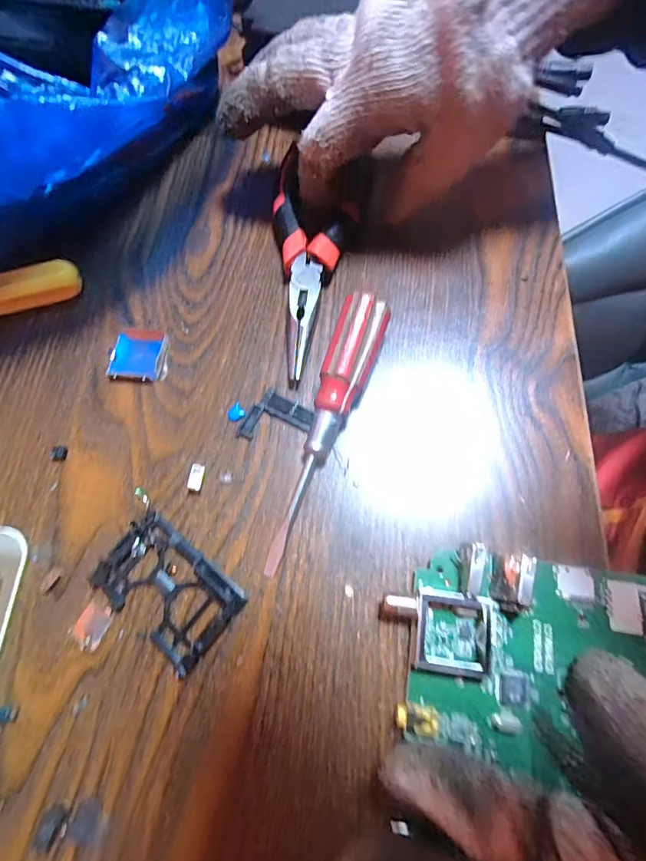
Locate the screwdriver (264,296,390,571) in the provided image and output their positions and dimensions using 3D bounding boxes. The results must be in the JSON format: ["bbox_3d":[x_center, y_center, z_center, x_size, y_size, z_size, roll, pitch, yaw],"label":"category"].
[{"bbox_3d":[0.001,-0.001,0.211,0.022,0.017,0.138,19,83,9],"label":"screwdriver"}]

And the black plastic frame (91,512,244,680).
[{"bbox_3d":[-0.069,0.069,0.194,0.061,0.006,0.040,35,75,15],"label":"black plastic frame"}]

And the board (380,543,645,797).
[{"bbox_3d":[0.083,0.089,0.173,0.112,0.014,0.078,9,69,6],"label":"board"}]

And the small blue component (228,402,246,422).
[{"bbox_3d":[-0.045,-0.010,0.224,0.009,0.004,0.008,-33,70,-11],"label":"small blue component"}]

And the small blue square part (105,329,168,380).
[{"bbox_3d":[-0.100,-0.042,0.239,0.032,0.004,0.030,0,69,3],"label":"small blue square part"}]

